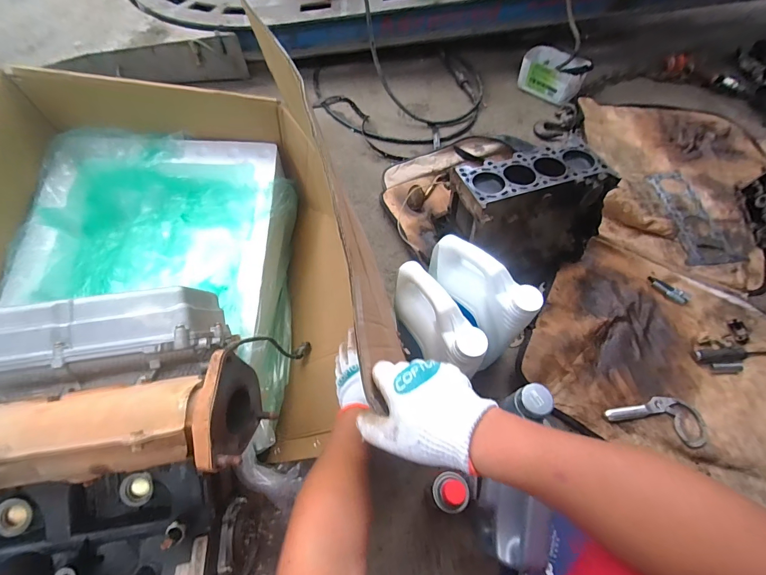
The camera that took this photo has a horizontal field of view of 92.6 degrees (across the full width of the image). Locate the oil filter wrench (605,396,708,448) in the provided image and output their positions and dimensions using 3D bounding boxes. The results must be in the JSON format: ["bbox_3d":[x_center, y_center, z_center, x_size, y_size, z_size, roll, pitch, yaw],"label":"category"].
[{"bbox_3d":[0.581,0.268,0.775,0.189,0.020,0.090,18,62,9],"label":"oil filter wrench"}]

